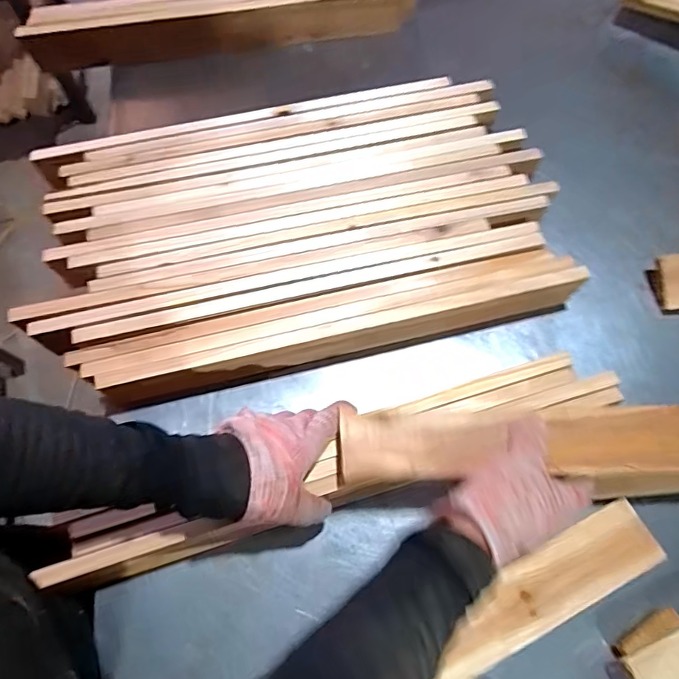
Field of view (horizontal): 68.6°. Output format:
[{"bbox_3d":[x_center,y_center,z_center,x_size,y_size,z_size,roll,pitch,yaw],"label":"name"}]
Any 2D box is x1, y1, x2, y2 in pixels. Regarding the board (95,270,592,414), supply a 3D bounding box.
[{"bbox_3d":[0.008,0.001,0.515,0.485,0.068,0.021,-14,69,-3],"label":"board"}]

